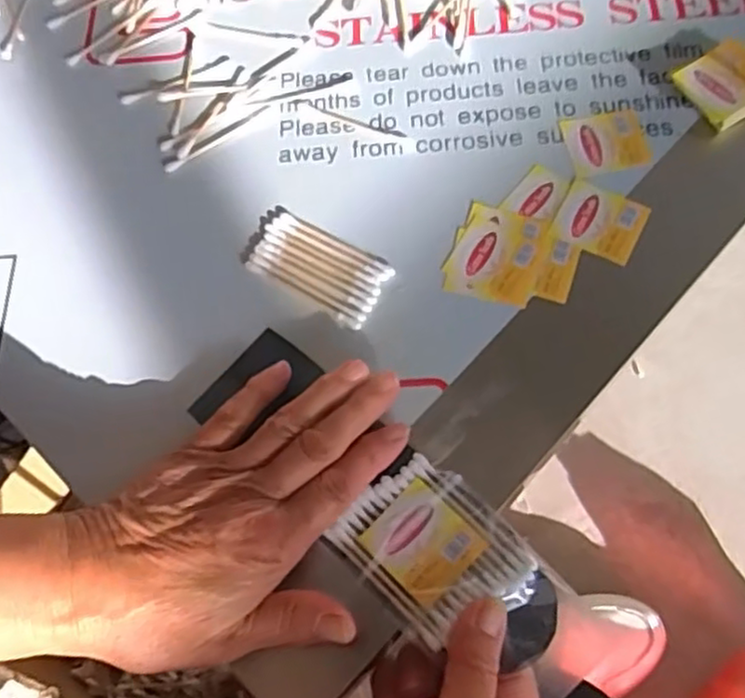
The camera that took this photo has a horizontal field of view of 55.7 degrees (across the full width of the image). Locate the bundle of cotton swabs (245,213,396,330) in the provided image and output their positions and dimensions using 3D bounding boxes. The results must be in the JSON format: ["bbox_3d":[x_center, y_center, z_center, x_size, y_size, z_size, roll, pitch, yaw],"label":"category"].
[{"bbox_3d":[-0.028,-0.043,0.376,0.074,0.005,0.039,30,72,15],"label":"bundle of cotton swabs"}]

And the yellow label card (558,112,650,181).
[{"bbox_3d":[0.132,-0.116,0.395,0.045,0.004,0.040,-8,66,0],"label":"yellow label card"}]

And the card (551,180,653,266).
[{"bbox_3d":[0.122,-0.069,0.377,0.043,0.004,0.039,26,71,14],"label":"card"}]

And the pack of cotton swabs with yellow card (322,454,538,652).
[{"bbox_3d":[0.028,0.090,0.312,0.059,0.008,0.077,-43,72,-13],"label":"pack of cotton swabs with yellow card"}]

